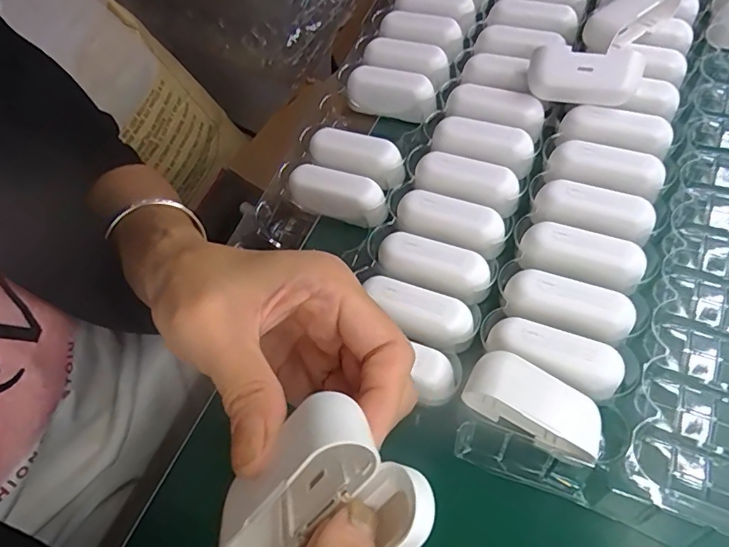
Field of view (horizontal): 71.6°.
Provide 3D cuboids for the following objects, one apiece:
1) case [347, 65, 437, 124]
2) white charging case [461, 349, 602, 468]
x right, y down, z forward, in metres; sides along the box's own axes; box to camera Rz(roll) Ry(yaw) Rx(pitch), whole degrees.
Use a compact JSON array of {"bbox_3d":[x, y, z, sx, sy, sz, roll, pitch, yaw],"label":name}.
[{"bbox_3d":[0.020,-0.124,0.354,0.065,0.024,0.025,25,67,21],"label":"case"},{"bbox_3d":[0.076,0.060,0.231,0.062,0.023,0.029,29,62,3],"label":"white charging case"}]

